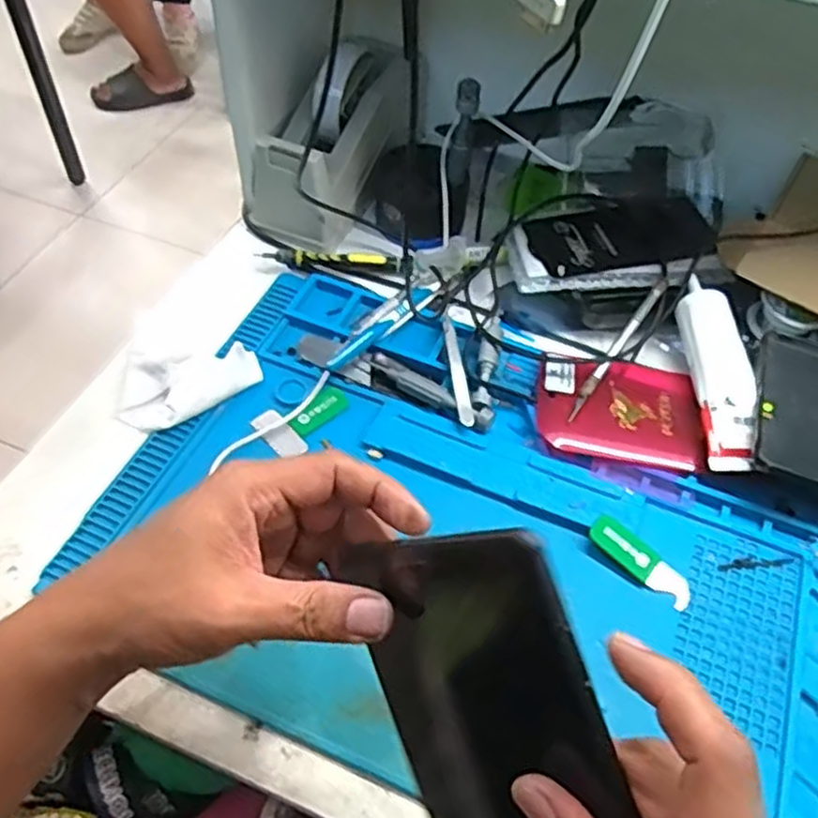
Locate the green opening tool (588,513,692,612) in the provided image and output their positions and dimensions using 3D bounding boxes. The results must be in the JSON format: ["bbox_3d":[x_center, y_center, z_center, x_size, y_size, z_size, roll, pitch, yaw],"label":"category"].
[{"bbox_3d":[0.146,0.095,0.463,0.071,0.008,0.025,38,60,23],"label":"green opening tool"}]

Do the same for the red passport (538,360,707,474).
[{"bbox_3d":[0.151,-0.002,0.531,0.114,0.012,0.090,11,53,1],"label":"red passport"}]

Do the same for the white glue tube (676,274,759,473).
[{"bbox_3d":[0.222,-0.027,0.529,0.038,0.023,0.152,3,52,-1],"label":"white glue tube"}]

